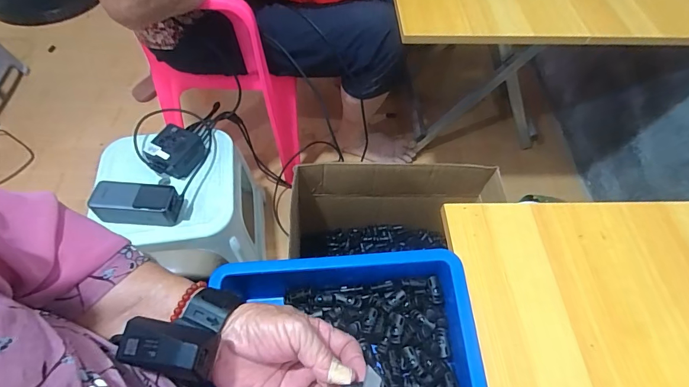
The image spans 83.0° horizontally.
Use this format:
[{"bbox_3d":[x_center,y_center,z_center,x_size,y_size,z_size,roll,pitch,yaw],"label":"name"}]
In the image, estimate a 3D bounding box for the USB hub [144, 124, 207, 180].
[{"bbox_3d":[-0.311,-0.077,0.722,0.082,0.046,0.084,18,59,9],"label":"USB hub"}]

